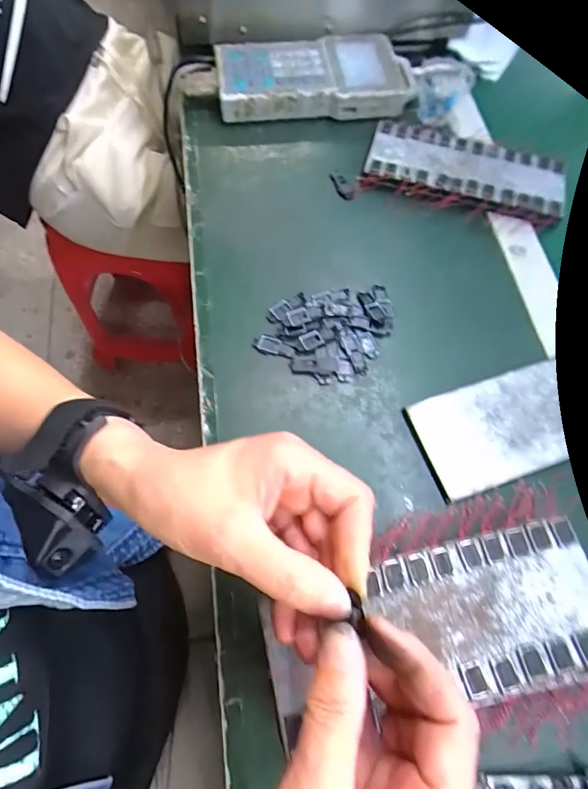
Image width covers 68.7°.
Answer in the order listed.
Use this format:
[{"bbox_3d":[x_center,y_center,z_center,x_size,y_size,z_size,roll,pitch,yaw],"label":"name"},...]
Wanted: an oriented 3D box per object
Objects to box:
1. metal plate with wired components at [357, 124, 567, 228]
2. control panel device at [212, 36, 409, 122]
[{"bbox_3d":[0.176,-0.230,0.447,0.199,0.019,0.096,18,68,7],"label":"metal plate with wired components"},{"bbox_3d":[0.028,-0.363,0.489,0.225,0.035,0.112,-8,67,-4],"label":"control panel device"}]

